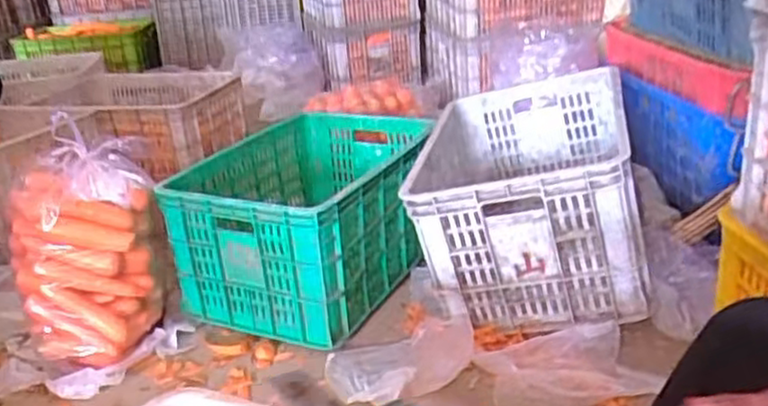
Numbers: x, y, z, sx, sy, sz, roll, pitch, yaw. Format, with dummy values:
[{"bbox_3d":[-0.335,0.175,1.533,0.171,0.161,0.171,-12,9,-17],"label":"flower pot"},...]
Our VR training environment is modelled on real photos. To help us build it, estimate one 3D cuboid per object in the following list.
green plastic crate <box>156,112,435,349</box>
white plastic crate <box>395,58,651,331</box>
[{"bbox_3d":[-0.132,0.007,1.395,0.366,0.246,0.514,8,26,27],"label":"green plastic crate"},{"bbox_3d":[0.263,-0.031,1.303,0.376,0.261,0.511,0,24,11],"label":"white plastic crate"}]

